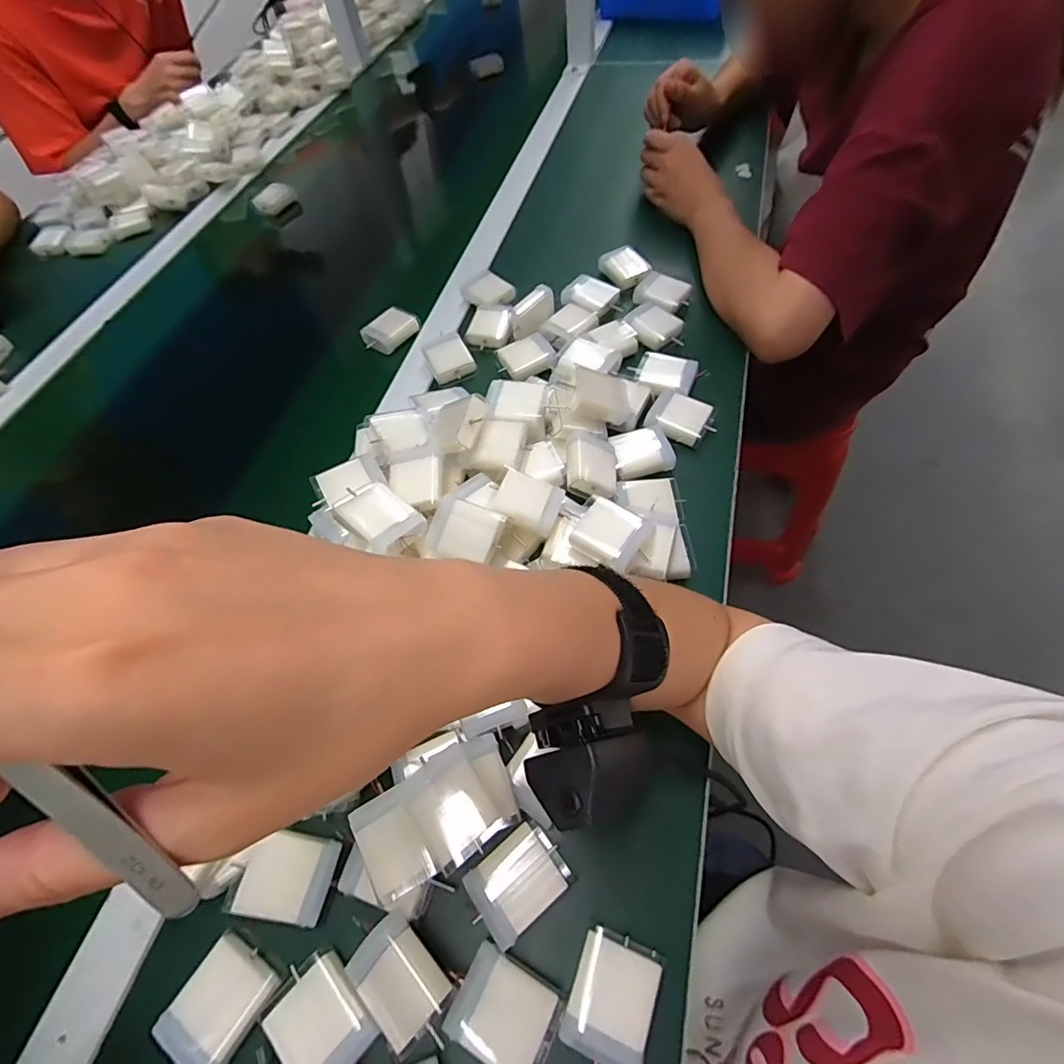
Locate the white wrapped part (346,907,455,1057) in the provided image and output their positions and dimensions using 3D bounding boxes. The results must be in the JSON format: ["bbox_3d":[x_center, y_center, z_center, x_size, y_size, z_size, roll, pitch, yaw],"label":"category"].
[{"bbox_3d":[-0.068,0.234,0.271,0.055,0.013,0.039,43,94,24],"label":"white wrapped part"}]

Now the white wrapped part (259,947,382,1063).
[{"bbox_3d":[-0.109,0.252,0.269,0.042,0.010,0.054,-41,65,-18],"label":"white wrapped part"}]

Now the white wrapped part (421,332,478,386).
[{"bbox_3d":[-0.084,-0.175,0.523,0.043,0.016,0.053,-25,61,-10],"label":"white wrapped part"}]

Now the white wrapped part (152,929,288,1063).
[{"bbox_3d":[-0.166,0.250,0.276,0.042,0.011,0.049,25,64,18],"label":"white wrapped part"}]

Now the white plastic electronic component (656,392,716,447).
[{"bbox_3d":[0.133,-0.099,0.460,0.040,0.010,0.043,28,65,19],"label":"white plastic electronic component"}]

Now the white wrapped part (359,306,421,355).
[{"bbox_3d":[-0.151,-0.217,0.563,0.041,0.015,0.058,36,68,22],"label":"white wrapped part"}]

